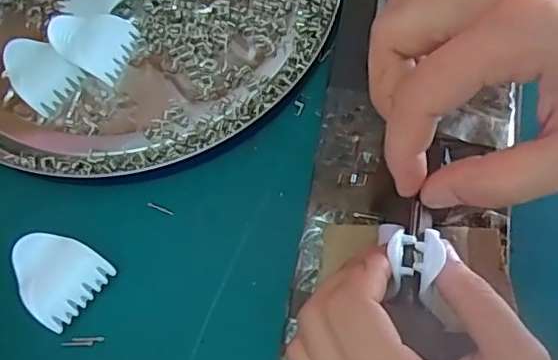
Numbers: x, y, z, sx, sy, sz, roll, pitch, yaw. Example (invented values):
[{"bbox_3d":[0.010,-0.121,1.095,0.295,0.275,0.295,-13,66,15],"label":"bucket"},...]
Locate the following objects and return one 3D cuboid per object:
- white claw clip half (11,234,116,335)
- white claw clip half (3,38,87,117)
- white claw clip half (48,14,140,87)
[{"bbox_3d":[-0.113,0.048,0.283,0.045,0.012,0.040,33,74,14],"label":"white claw clip half"},{"bbox_3d":[-0.141,-0.062,0.327,0.045,0.011,0.034,35,74,14],"label":"white claw clip half"},{"bbox_3d":[-0.109,-0.082,0.327,0.042,0.016,0.040,19,71,9],"label":"white claw clip half"}]

